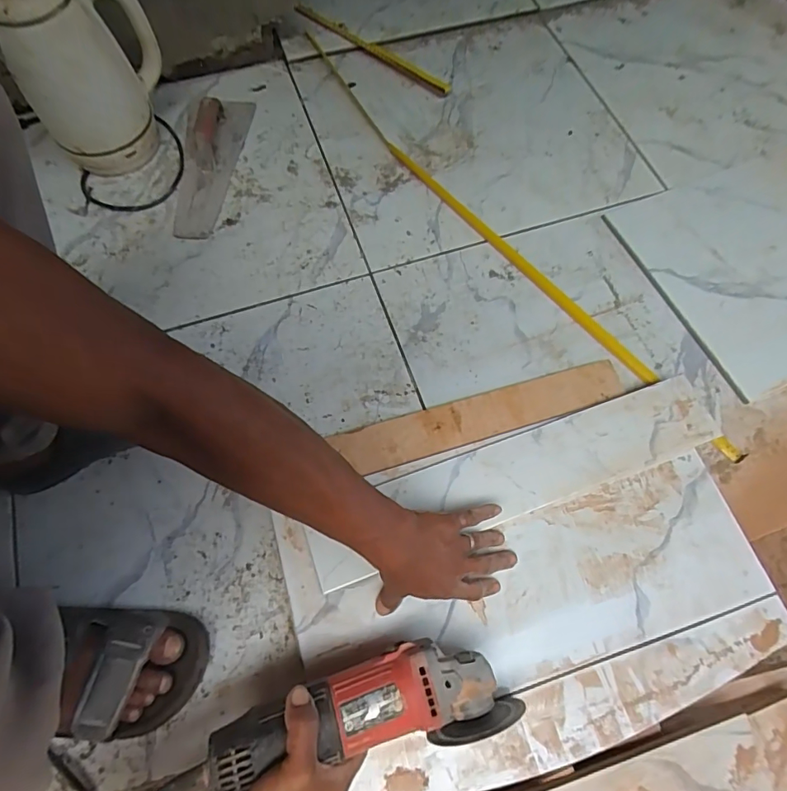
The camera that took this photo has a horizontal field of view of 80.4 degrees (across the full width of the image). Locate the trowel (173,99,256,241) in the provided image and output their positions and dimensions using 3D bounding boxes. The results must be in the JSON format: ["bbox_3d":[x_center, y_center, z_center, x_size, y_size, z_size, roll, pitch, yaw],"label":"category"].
[{"bbox_3d":[-0.289,-0.375,0.732,0.096,0.047,0.286,0,66,0],"label":"trowel"}]

